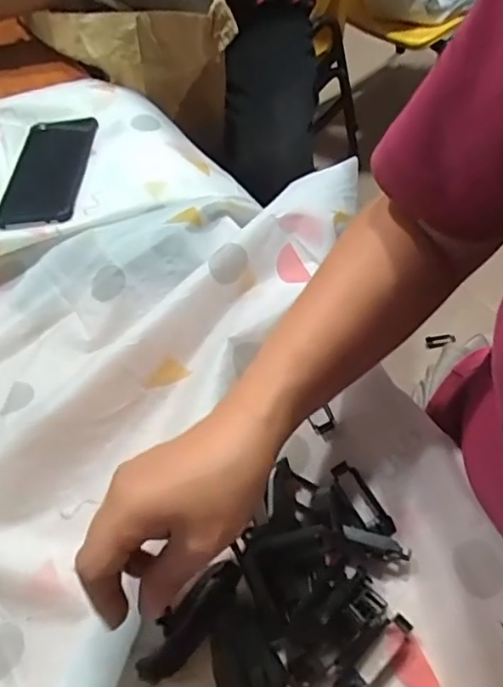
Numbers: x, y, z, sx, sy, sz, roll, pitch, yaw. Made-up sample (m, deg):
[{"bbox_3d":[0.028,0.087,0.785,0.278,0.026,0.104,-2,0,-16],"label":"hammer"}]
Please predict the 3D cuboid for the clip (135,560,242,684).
[{"bbox_3d":[-0.036,0.165,0.341,0.025,0.011,0.079,35,70,23],"label":"clip"}]

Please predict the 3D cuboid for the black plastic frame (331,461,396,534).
[{"bbox_3d":[0.074,0.104,0.385,0.017,0.010,0.061,-41,52,9],"label":"black plastic frame"}]

